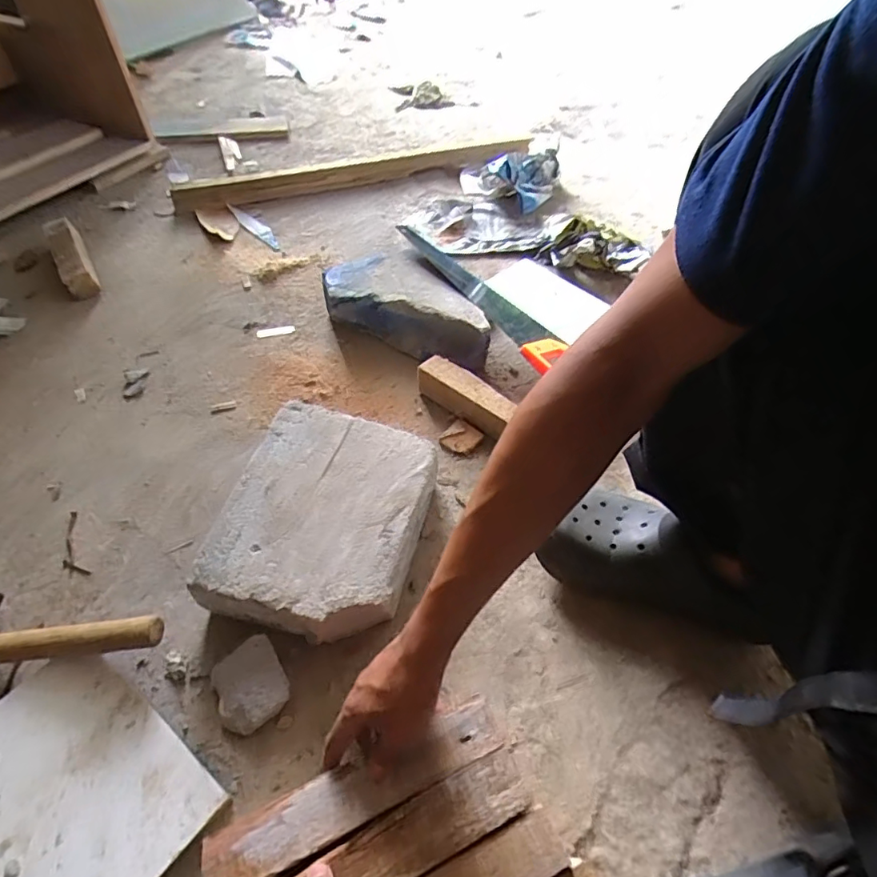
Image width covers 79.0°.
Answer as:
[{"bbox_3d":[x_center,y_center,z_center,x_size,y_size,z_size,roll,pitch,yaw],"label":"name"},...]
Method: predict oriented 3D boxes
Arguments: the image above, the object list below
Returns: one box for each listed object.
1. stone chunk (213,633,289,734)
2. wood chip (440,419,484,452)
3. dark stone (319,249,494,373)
[{"bbox_3d":[-0.178,0.234,0.503,0.063,0.032,0.070,-27,58,-22],"label":"stone chunk"},{"bbox_3d":[0.030,-0.001,0.714,0.047,0.015,0.043,36,58,23],"label":"wood chip"},{"bbox_3d":[-0.039,-0.203,0.831,0.269,0.079,0.156,20,53,13],"label":"dark stone"}]

